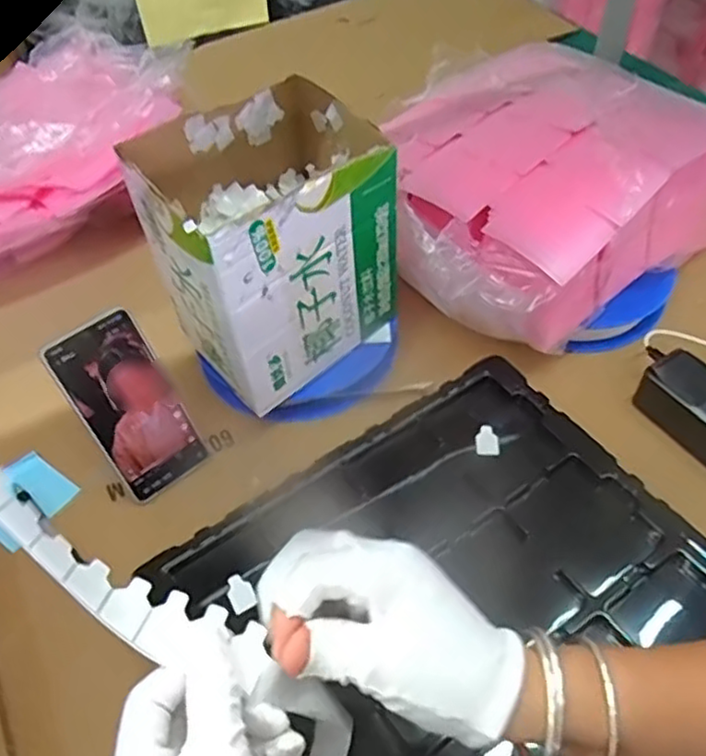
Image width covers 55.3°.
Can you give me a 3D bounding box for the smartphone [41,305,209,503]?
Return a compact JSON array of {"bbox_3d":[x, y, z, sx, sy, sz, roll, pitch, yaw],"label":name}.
[{"bbox_3d":[-0.190,0.025,0.575,0.079,0.156,0.008,-34,27,-19],"label":"smartphone"}]

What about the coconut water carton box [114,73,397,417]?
[{"bbox_3d":[-0.072,-0.121,0.595,0.186,0.191,0.145,-37,59,-24],"label":"coconut water carton box"}]

